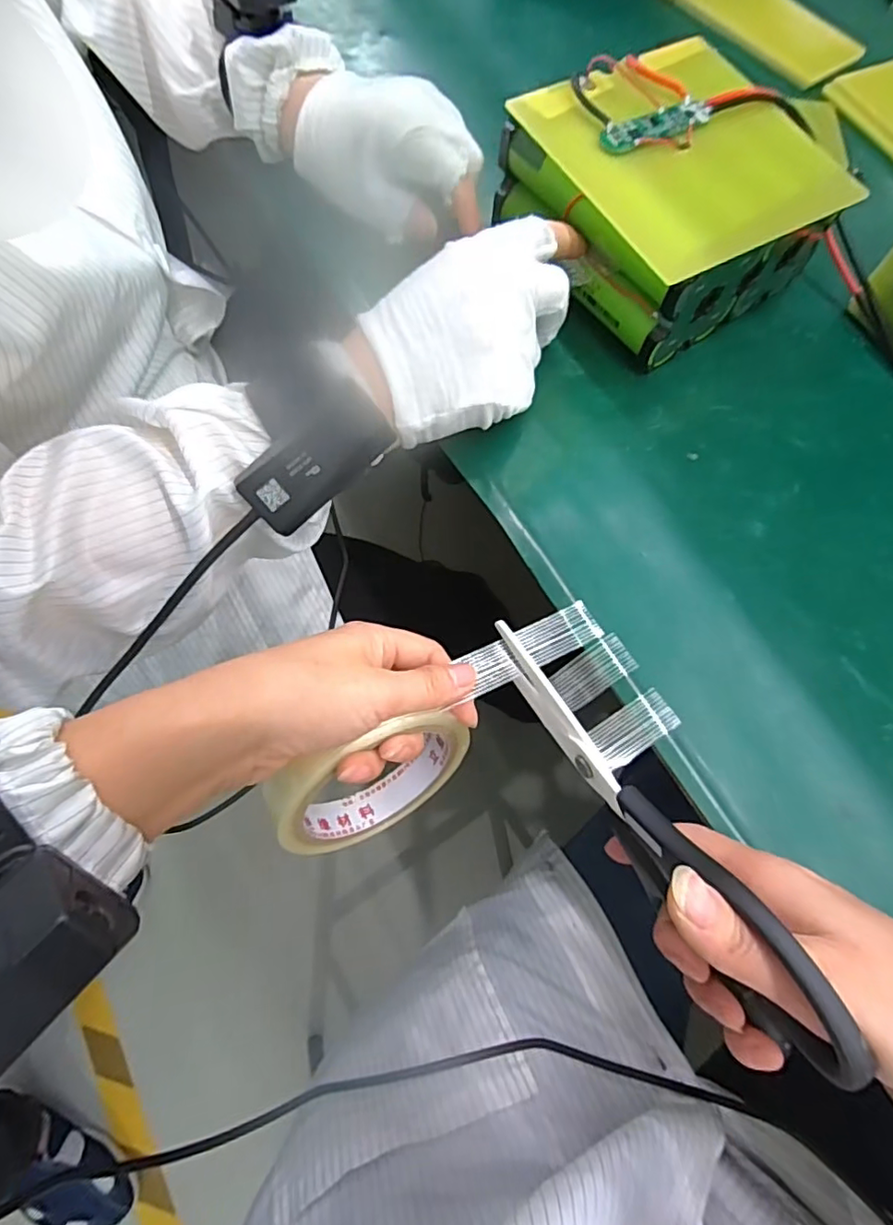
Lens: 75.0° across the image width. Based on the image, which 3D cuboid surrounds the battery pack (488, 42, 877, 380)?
[{"bbox_3d":[0.123,-0.225,0.325,0.129,0.076,0.137,-30,73,-11],"label":"battery pack"}]

